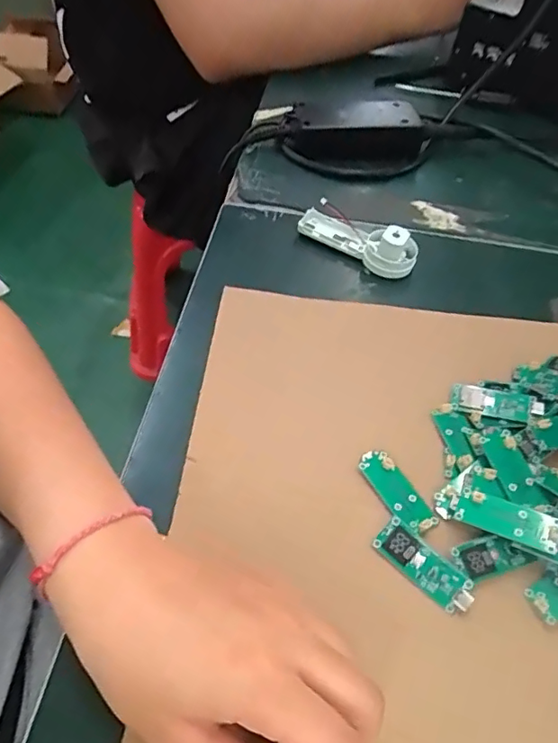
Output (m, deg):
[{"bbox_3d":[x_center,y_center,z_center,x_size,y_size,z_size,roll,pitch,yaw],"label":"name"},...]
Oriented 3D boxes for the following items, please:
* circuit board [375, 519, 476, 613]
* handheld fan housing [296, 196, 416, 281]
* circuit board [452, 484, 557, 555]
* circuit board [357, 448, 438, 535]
[{"bbox_3d":[0.071,0.095,0.265,0.050,0.004,0.019,40,80,21],"label":"circuit board"},{"bbox_3d":[0.063,-0.105,0.418,0.091,0.028,0.033,30,54,18],"label":"handheld fan housing"},{"bbox_3d":[0.114,0.074,0.272,0.048,0.004,0.018,19,66,22],"label":"circuit board"},{"bbox_3d":[0.063,0.062,0.289,0.020,0.004,0.049,-23,57,-23],"label":"circuit board"}]

